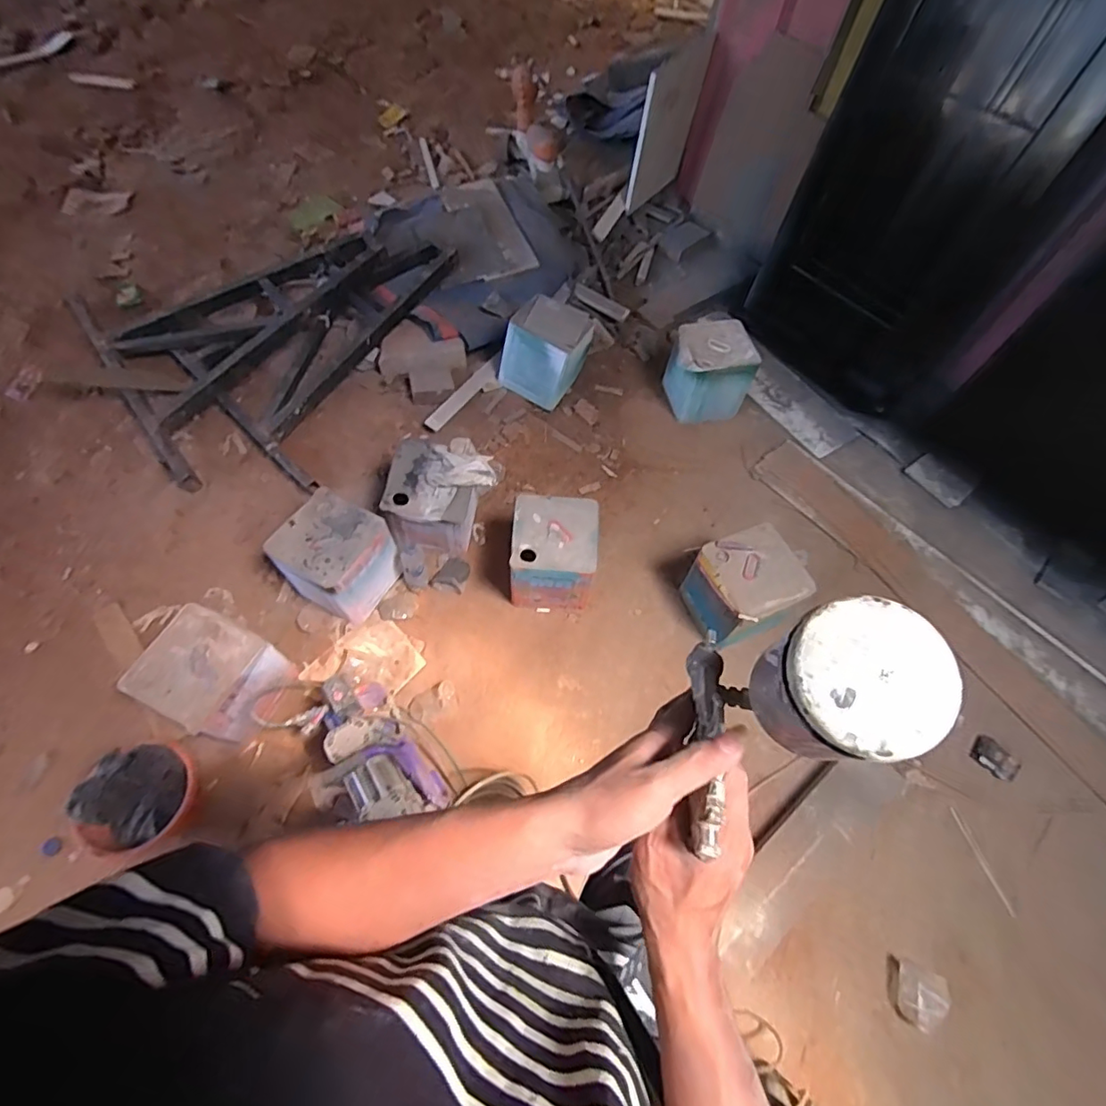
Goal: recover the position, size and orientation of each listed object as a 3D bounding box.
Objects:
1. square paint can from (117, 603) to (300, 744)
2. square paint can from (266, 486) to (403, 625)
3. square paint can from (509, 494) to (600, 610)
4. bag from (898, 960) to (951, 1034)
[{"bbox_3d":[-0.845,0.311,1.349,0.268,0.225,0.250,26,62,9],"label":"square paint can"},{"bbox_3d":[-0.603,0.022,1.523,0.250,0.251,0.267,30,63,12],"label":"square paint can"},{"bbox_3d":[-0.001,0.016,1.561,0.233,0.260,0.263,5,61,-2],"label":"square paint can"},{"bbox_3d":[0.805,0.965,1.179,0.098,0.047,0.117,23,62,8],"label":"bag"}]

